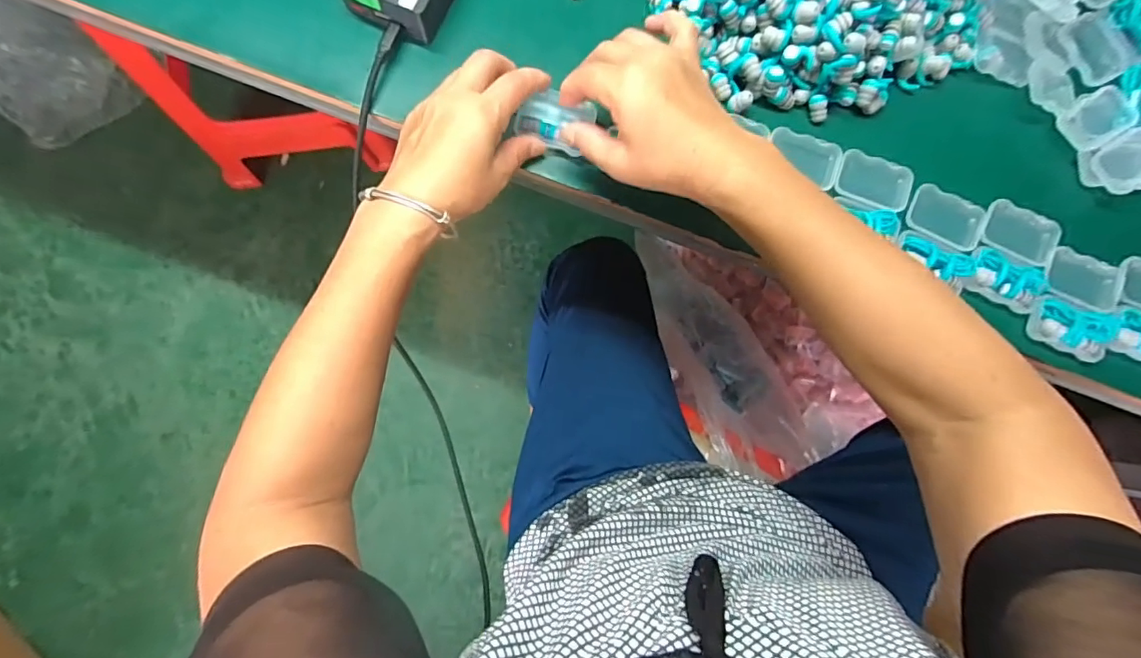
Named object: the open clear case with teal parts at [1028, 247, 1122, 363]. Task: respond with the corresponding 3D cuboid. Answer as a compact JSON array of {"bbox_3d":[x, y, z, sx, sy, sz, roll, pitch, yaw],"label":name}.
[{"bbox_3d":[0.382,-0.022,0.390,0.059,0.015,0.081,25,82,0],"label":"open clear case with teal parts"}]

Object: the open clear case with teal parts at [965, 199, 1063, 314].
[{"bbox_3d":[0.334,-0.056,0.390,0.057,0.014,0.081,31,82,1],"label":"open clear case with teal parts"}]

